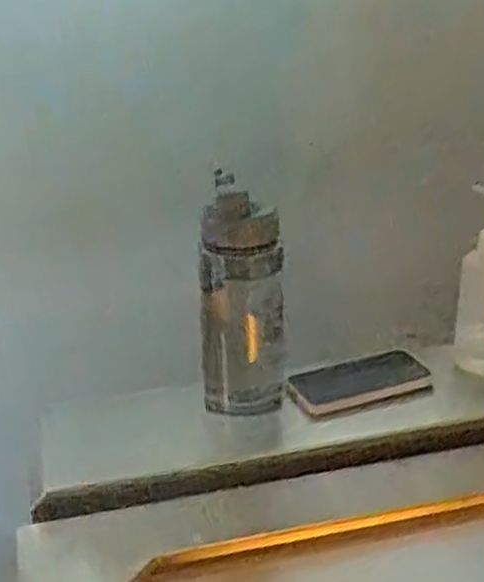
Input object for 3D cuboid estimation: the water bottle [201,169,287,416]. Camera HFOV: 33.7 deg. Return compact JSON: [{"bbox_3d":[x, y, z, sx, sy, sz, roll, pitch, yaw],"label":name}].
[{"bbox_3d":[0.000,0.003,0.896,0.095,0.279,0.092,-1,24,1],"label":"water bottle"}]

